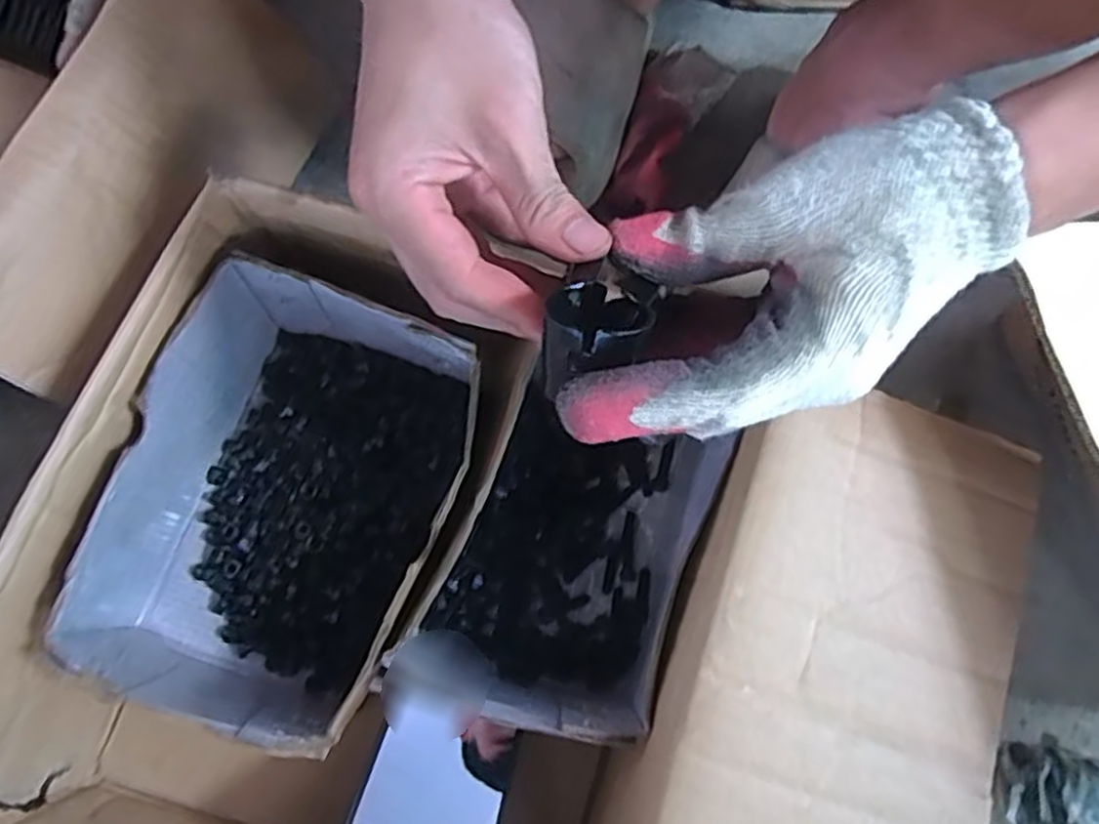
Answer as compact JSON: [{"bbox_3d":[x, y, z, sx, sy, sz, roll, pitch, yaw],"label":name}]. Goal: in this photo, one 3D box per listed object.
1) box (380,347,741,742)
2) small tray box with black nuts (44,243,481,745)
[{"bbox_3d":[0.011,0.072,0.418,0.119,0.085,0.186,19,76,3],"label":"box"},{"bbox_3d":[-0.134,0.053,0.404,0.155,0.100,0.215,21,76,4],"label":"small tray box with black nuts"}]

